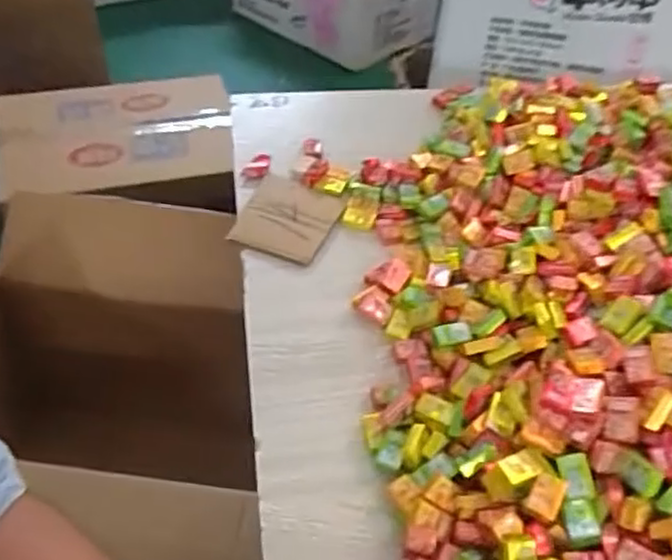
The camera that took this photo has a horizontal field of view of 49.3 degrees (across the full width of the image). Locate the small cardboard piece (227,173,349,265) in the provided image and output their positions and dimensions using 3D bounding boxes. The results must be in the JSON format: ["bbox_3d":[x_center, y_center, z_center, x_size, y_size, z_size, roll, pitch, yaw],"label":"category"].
[{"bbox_3d":[-0.043,-0.055,0.639,0.082,0.005,0.086,18,47,14],"label":"small cardboard piece"}]

